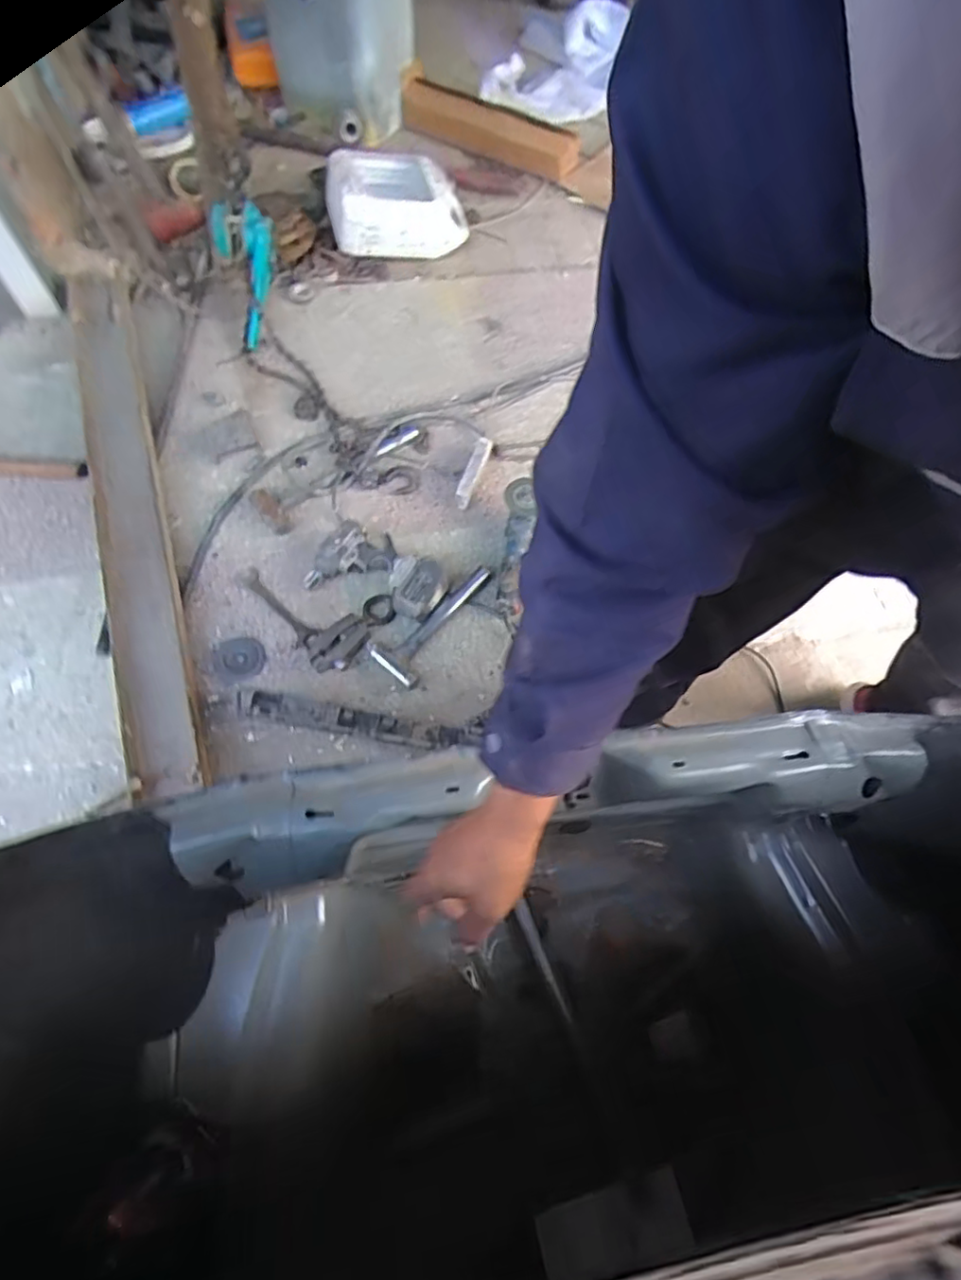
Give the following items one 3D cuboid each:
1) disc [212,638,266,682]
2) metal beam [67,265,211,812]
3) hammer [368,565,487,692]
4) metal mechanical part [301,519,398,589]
[{"bbox_3d":[-0.470,0.038,1.221,0.098,0.010,0.091,1,66,-3],"label":"disc"},{"bbox_3d":[-0.748,-0.285,1.317,0.170,0.089,1.317,-16,68,-10],"label":"metal beam"},{"bbox_3d":[-0.081,-0.037,1.247,0.110,0.028,0.289,41,70,14],"label":"hammer"},{"bbox_3d":[-0.273,-0.178,1.288,0.192,0.061,0.115,-8,67,-7],"label":"metal mechanical part"}]

